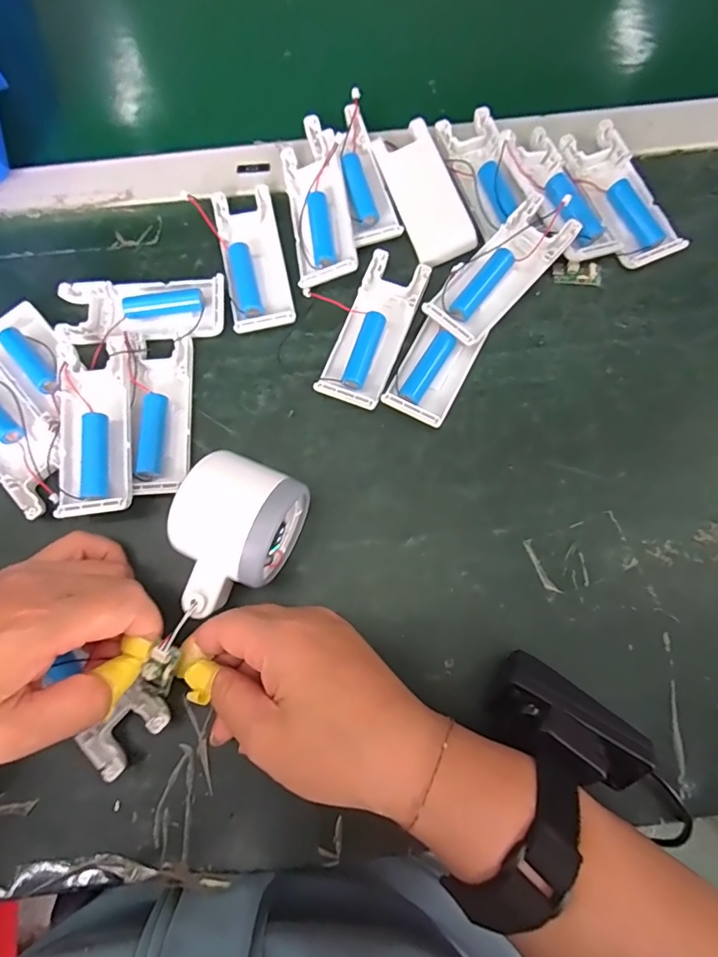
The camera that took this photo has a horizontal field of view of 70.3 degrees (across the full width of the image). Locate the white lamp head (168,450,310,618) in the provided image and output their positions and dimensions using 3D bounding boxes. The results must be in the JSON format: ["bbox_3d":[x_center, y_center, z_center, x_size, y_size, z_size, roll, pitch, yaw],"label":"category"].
[{"bbox_3d":[-0.067,0.030,0.263,0.052,0.052,0.080,24,76,8],"label":"white lamp head"}]

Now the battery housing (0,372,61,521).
[{"bbox_3d":[-0.209,-0.025,0.307,0.101,0.019,0.043,43,80,12],"label":"battery housing"}]

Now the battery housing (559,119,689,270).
[{"bbox_3d":[0.175,-0.190,0.343,0.040,0.016,0.102,-23,75,-5],"label":"battery housing"}]

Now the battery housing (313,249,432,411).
[{"bbox_3d":[0.010,-0.094,0.323,0.039,0.014,0.102,21,76,7],"label":"battery housing"}]

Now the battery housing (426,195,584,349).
[{"bbox_3d":[0.088,-0.128,0.317,0.040,0.023,0.101,43,80,11],"label":"battery housing"}]

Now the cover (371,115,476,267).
[{"bbox_3d":[0.043,-0.191,0.339,0.040,0.012,0.098,-19,75,-4],"label":"cover"}]

